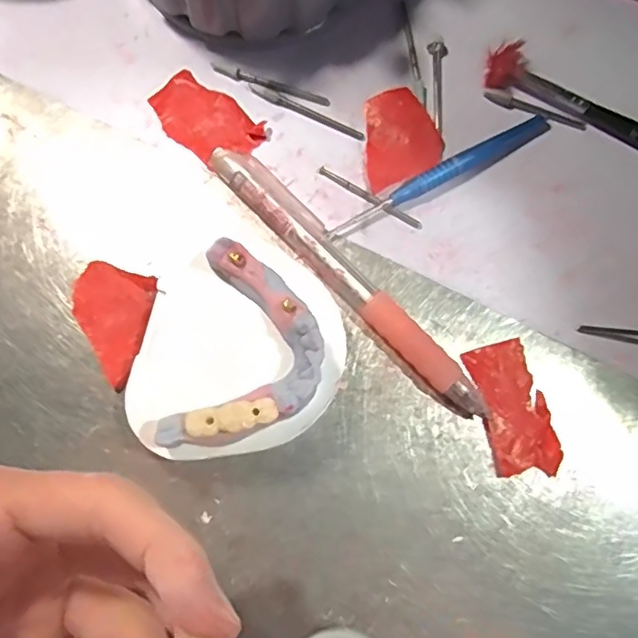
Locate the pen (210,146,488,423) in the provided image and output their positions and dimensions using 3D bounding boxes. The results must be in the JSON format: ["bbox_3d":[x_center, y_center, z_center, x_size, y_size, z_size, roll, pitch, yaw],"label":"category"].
[{"bbox_3d":[0.010,-0.015,0.221,0.016,0.011,0.131,-43,83,-8],"label":"pen"}]

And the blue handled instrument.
[{"bbox_3d":[0.046,-0.055,0.232,0.095,0.007,0.008,-28,82,-6],"label":"blue handled instrument"}]

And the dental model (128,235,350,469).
[{"bbox_3d":[-0.026,0.011,0.204,0.067,0.031,0.072,0,80,-1],"label":"dental model"}]

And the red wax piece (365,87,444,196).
[{"bbox_3d":[0.030,-0.071,0.236,0.031,0.004,0.036,-19,81,-4],"label":"red wax piece"}]

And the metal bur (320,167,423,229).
[{"bbox_3d":[0.020,-0.047,0.232,0.044,0.004,0.004,31,81,4],"label":"metal bur"}]

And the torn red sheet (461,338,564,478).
[{"bbox_3d":[0.069,0.032,0.217,0.024,0.004,0.047,-15,81,-4],"label":"torn red sheet"}]

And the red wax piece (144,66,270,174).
[{"bbox_3d":[-0.045,-0.077,0.235,0.044,0.004,0.026,36,81,5],"label":"red wax piece"}]

